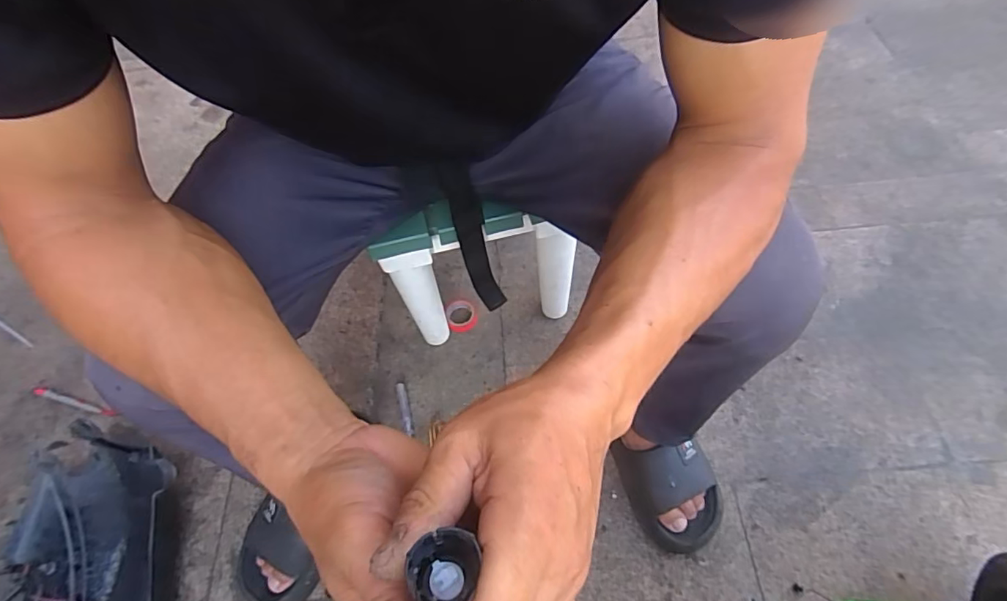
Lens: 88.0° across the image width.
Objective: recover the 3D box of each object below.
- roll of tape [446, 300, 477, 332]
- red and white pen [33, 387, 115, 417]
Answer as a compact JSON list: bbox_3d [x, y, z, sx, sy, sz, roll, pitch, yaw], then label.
[{"bbox_3d":[-0.071,0.027,0.864,0.047,0.020,0.053,-19,61,-8],"label":"roll of tape"},{"bbox_3d":[-0.673,0.157,0.815,0.156,0.014,0.013,13,62,10],"label":"red and white pen"}]

